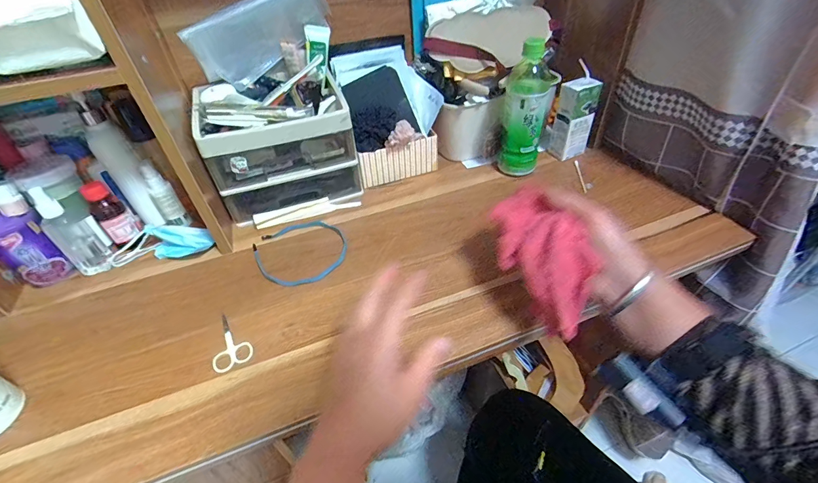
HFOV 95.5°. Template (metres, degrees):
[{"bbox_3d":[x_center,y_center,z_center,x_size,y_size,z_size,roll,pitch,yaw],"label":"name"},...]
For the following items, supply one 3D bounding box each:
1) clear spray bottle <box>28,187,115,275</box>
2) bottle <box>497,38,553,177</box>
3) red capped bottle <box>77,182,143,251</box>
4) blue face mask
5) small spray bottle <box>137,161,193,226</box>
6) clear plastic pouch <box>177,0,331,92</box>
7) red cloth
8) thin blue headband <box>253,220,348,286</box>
[{"bbox_3d":[-0.456,-0.013,0.502,0.032,0.130,0.044,30,53,32],"label":"clear spray bottle"},{"bbox_3d":[0.189,-0.213,0.606,0.067,0.198,0.066,10,45,15],"label":"bottle"},{"bbox_3d":[-0.431,-0.040,0.540,0.032,0.088,0.042,31,53,32],"label":"red capped bottle"},{"bbox_3d":[-0.364,-0.001,0.548,0.143,0.040,0.049,-5,43,0],"label":"blue face mask"},{"bbox_3d":[-0.371,-0.069,0.565,0.028,0.101,0.030,28,52,30],"label":"small spray bottle"},{"bbox_3d":[-0.211,-0.301,0.547,0.200,0.099,0.015,-27,69,-4],"label":"clear plastic pouch"},{"bbox_3d":[0.136,0.003,0.386,0.066,0.059,0.176,-10,59,-6],"label":"red cloth"},{"bbox_3d":[-0.153,0.013,0.536,0.124,0.006,0.125,-3,43,2],"label":"thin blue headband"}]

